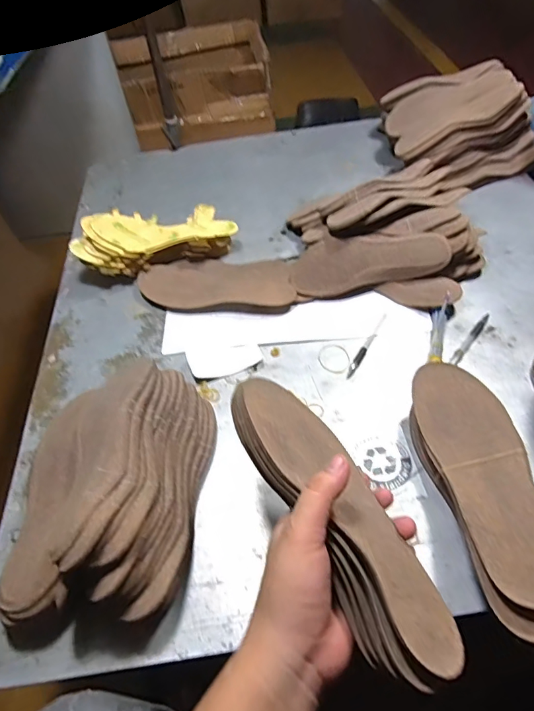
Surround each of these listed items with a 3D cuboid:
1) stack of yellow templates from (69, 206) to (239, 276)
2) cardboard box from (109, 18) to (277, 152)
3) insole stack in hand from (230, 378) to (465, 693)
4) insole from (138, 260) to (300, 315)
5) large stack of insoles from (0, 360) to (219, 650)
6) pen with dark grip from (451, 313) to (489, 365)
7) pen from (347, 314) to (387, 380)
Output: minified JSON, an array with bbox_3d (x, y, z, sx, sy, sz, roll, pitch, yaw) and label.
[{"bbox_3d":[-0.184,-0.195,0.756,0.262,0.085,0.107,-11,51,-4],"label":"stack of yellow templates"},{"bbox_3d":[-0.242,-0.943,1.547,0.475,0.227,0.613,-16,52,-7],"label":"cardboard box"},{"bbox_3d":[0.056,0.126,0.367,0.088,0.032,0.256,2,43,-46],"label":"insole stack in hand"},{"bbox_3d":[-0.079,-0.116,0.703,0.242,0.024,0.097,3,52,7],"label":"insole"},{"bbox_3d":[-0.163,0.128,0.467,0.198,0.131,0.263,-6,51,0],"label":"large stack of insoles"},{"bbox_3d":[0.285,-0.023,0.621,0.011,0.010,0.112,32,61,26],"label":"pen with dark grip"},{"bbox_3d":[0.142,-0.016,0.625,0.010,0.004,0.126,25,58,23],"label":"pen"}]

